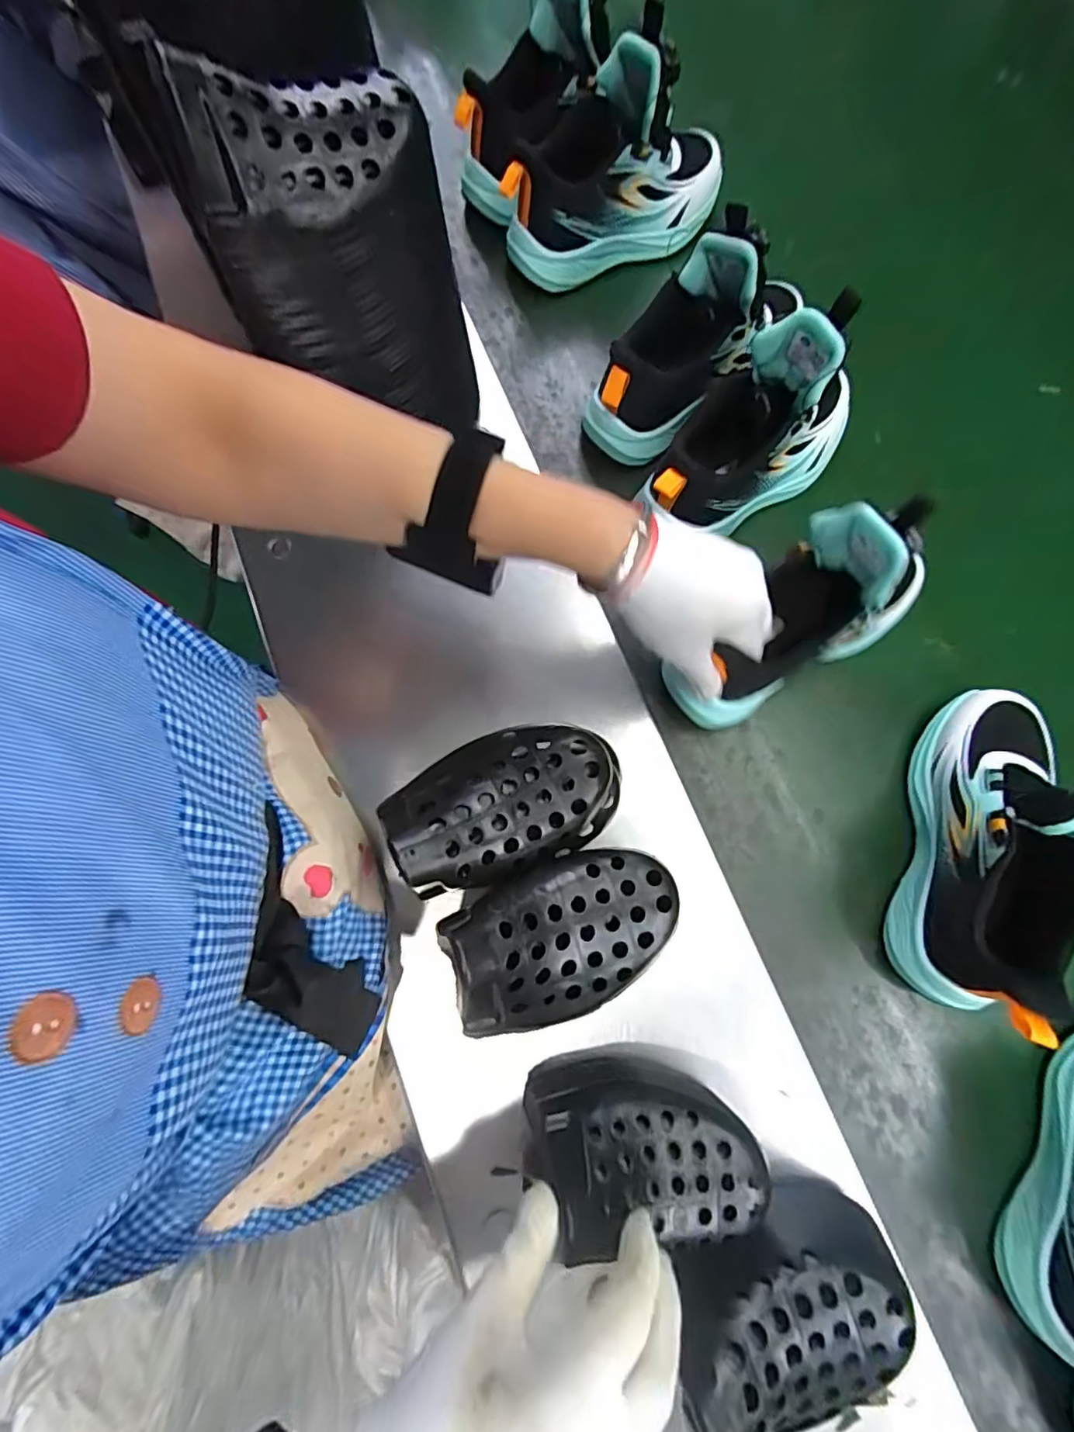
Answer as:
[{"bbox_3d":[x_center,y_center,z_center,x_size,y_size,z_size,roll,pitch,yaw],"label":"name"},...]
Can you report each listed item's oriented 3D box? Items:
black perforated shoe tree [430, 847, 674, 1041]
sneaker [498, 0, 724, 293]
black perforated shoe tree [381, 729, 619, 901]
[{"bbox_3d":[0.016,0.113,0.295,0.118,0.041,0.077,-11,77,-4],"label":"black perforated shoe tree"},{"bbox_3d":[0.066,-0.446,0.468,0.197,0.123,0.078,-20,78,-6],"label":"sneaker"},{"bbox_3d":[-0.016,0.046,0.319,0.130,0.049,0.074,-21,78,-6],"label":"black perforated shoe tree"}]

